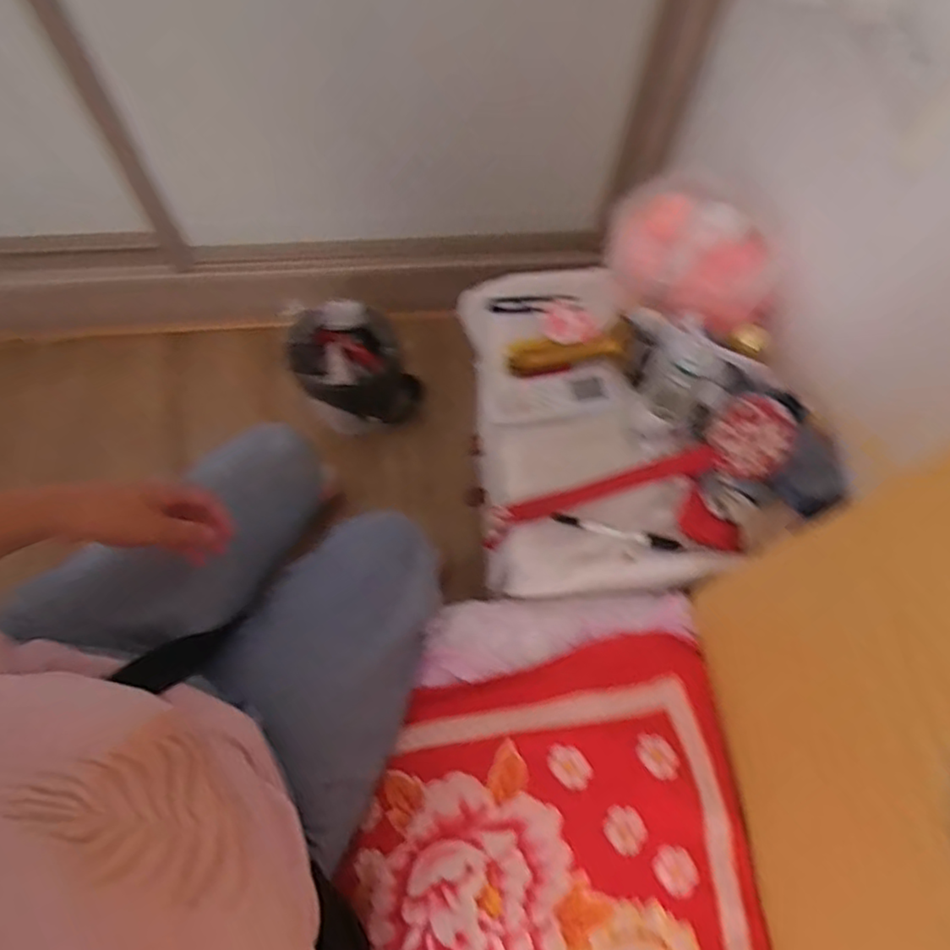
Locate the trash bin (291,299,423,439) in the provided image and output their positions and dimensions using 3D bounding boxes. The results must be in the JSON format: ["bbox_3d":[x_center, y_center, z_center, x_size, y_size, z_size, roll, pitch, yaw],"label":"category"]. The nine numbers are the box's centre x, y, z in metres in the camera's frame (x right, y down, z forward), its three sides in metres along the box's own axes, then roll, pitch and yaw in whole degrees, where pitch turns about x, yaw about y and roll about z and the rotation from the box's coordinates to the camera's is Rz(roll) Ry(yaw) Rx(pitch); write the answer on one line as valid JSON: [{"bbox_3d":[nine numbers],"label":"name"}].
[{"bbox_3d":[-0.225,-0.193,1.180,0.195,0.179,0.169,-28,70,-14],"label":"trash bin"}]

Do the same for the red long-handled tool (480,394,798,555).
[{"bbox_3d":[0.162,0.007,0.676,0.333,0.061,0.075,-22,66,18],"label":"red long-handled tool"}]

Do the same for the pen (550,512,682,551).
[{"bbox_3d":[0.152,0.062,0.693,0.136,0.007,0.014,12,66,3],"label":"pen"}]

